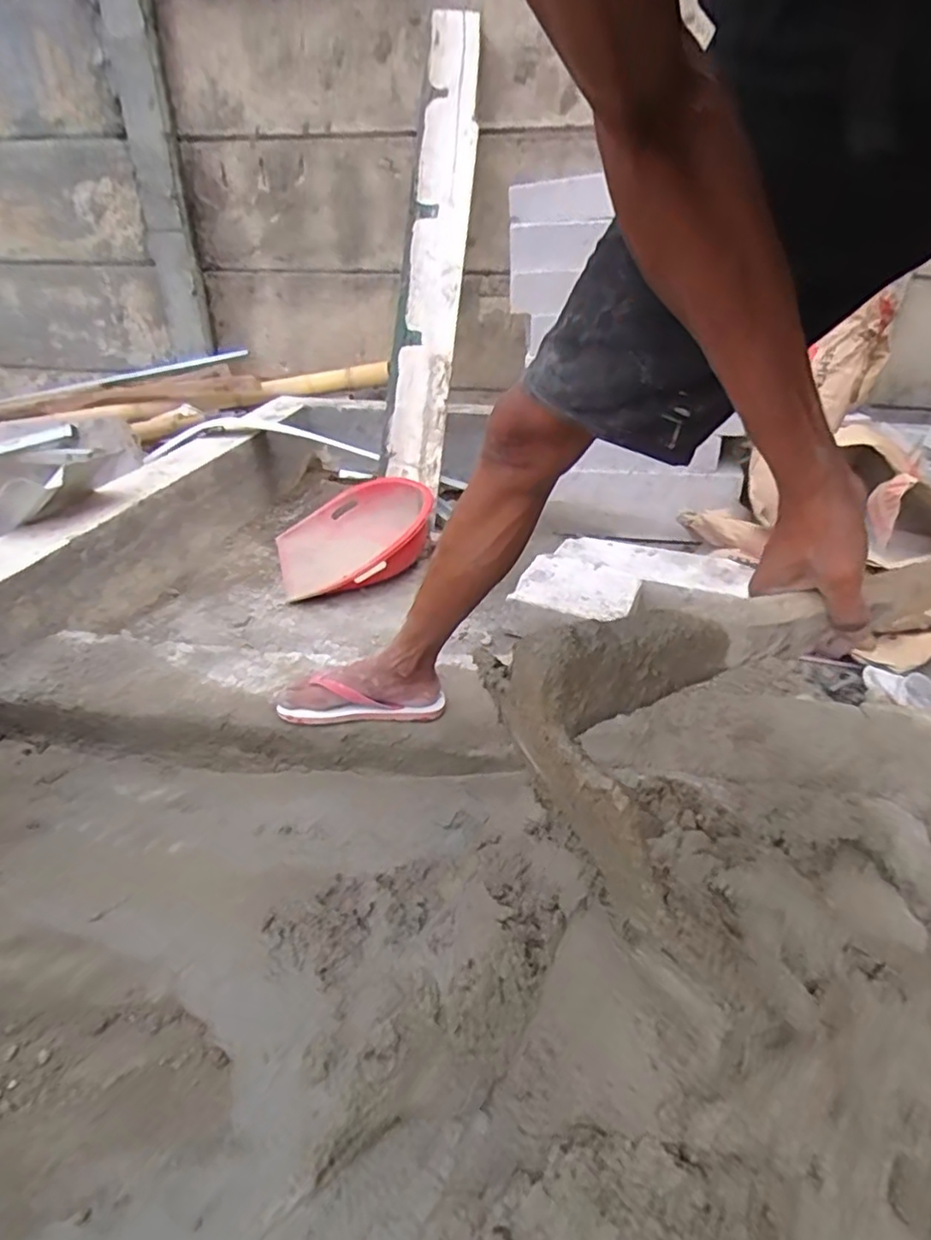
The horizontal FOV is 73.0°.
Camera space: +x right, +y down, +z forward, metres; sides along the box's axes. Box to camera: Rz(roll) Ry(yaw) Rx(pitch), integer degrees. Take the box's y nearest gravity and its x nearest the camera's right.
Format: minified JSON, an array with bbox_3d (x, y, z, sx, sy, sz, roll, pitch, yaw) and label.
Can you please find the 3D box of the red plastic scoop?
[{"bbox_3d":[-0.286,-0.227,1.583,0.360,0.183,0.397,-9,32,-17],"label":"red plastic scoop"}]

